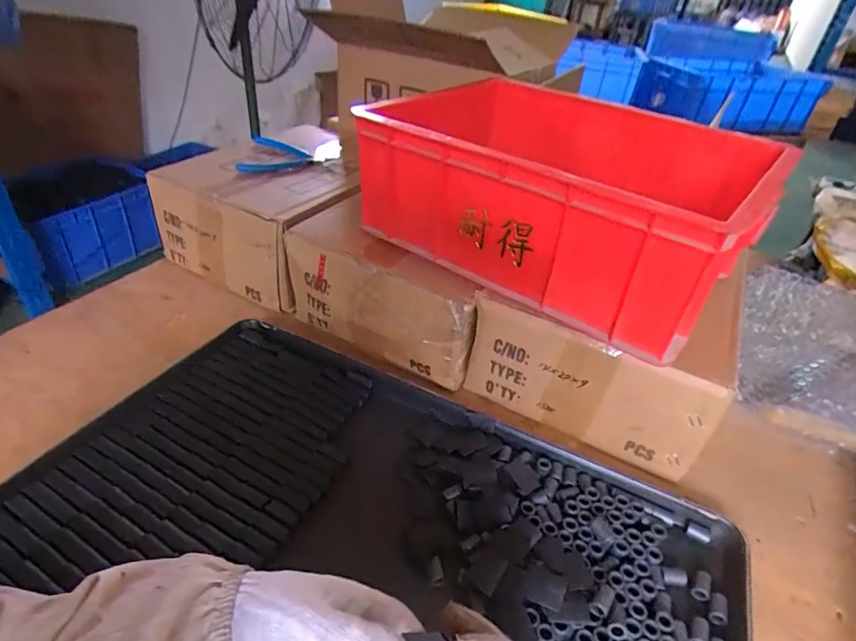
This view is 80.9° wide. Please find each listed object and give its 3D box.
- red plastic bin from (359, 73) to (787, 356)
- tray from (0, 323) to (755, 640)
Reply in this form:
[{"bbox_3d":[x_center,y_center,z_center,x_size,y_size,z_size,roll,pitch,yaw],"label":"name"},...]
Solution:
[{"bbox_3d":[0.158,-0.157,0.575,0.387,0.146,0.311,32,44,30],"label":"red plastic bin"},{"bbox_3d":[-0.055,0.187,0.420,0.604,0.026,0.402,21,42,19],"label":"tray"}]

